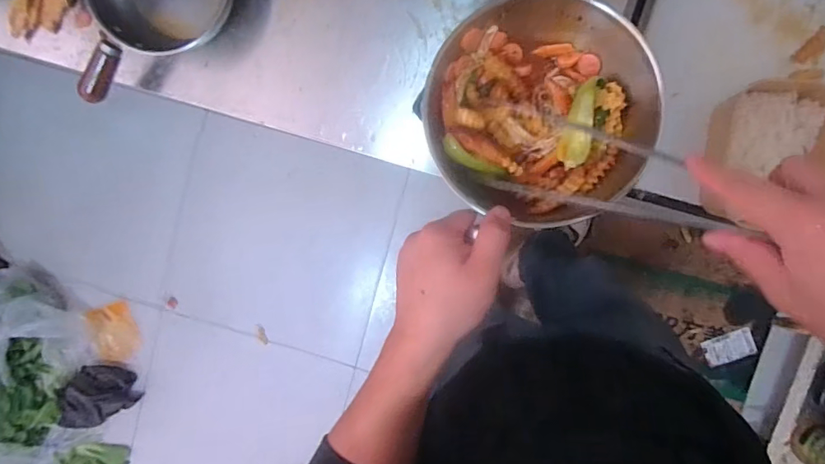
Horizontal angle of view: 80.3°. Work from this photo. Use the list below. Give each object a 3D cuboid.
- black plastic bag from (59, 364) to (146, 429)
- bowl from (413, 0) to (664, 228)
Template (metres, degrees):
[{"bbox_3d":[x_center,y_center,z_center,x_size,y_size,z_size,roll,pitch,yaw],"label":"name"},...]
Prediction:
[{"bbox_3d":[-0.933,0.478,1.427,0.260,0.040,0.165,-30,93,6],"label":"black plastic bag"},{"bbox_3d":[0.103,-0.099,0.409,0.180,0.066,0.181,0,96,4],"label":"bowl"}]

